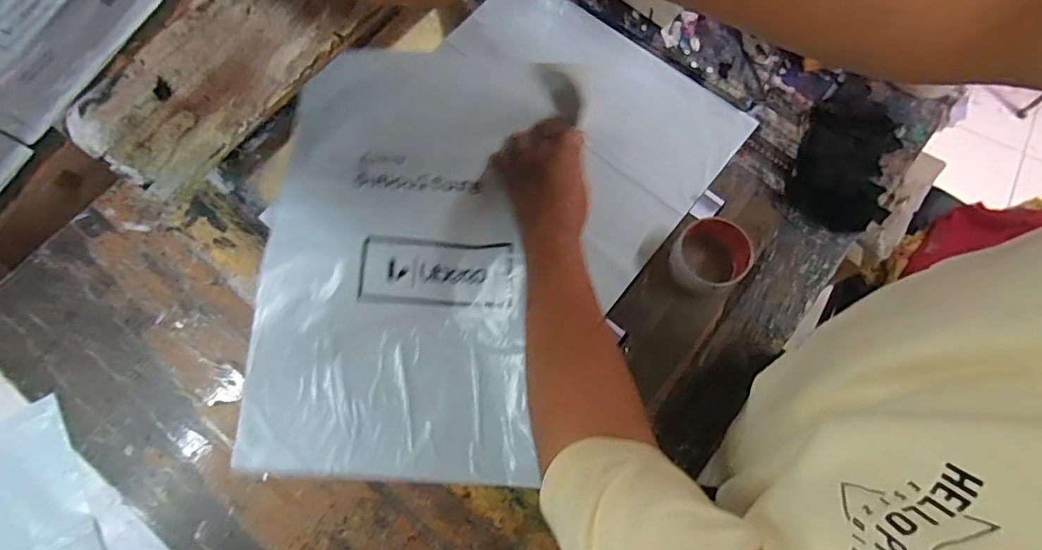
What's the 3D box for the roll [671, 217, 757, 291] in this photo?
[{"bbox_3d":[0.219,-0.022,0.602,0.084,0.050,0.077,0,71,0],"label":"roll"}]

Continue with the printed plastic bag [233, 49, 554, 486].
[{"bbox_3d":[-0.140,-0.028,0.600,0.310,0.076,0.485,2,71,1],"label":"printed plastic bag"}]

